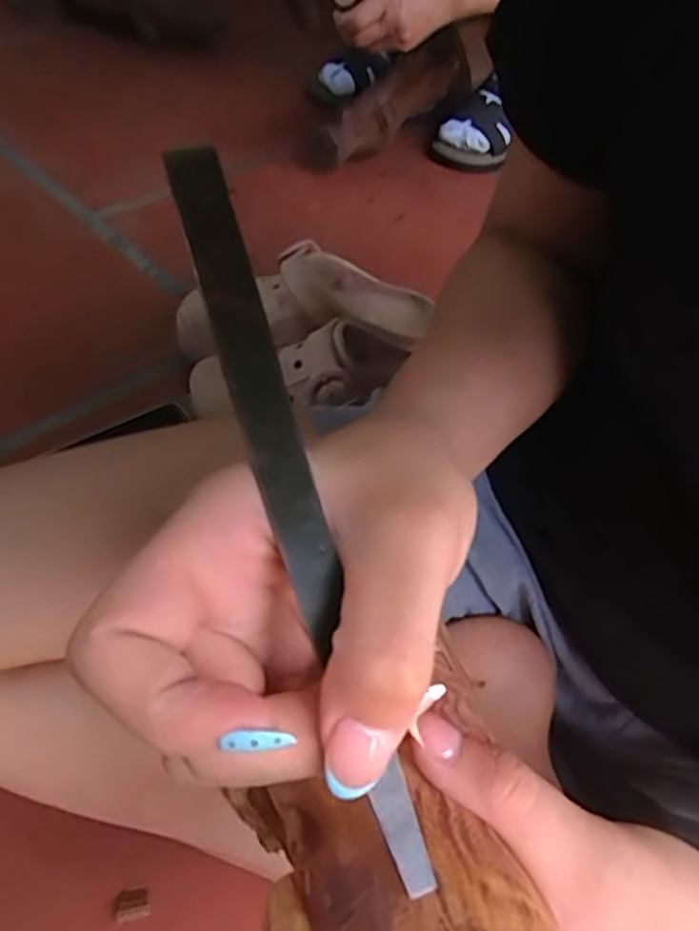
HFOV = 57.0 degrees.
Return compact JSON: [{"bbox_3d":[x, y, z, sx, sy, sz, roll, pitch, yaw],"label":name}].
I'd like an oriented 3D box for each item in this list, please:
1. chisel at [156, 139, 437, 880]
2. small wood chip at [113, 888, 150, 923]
[{"bbox_3d":[-0.016,0.000,0.158,0.016,0.007,0.189,-15,78,-16],"label":"chisel"},{"bbox_3d":[-0.113,0.228,0.334,0.017,0.010,0.014,-9,54,-12],"label":"small wood chip"}]

